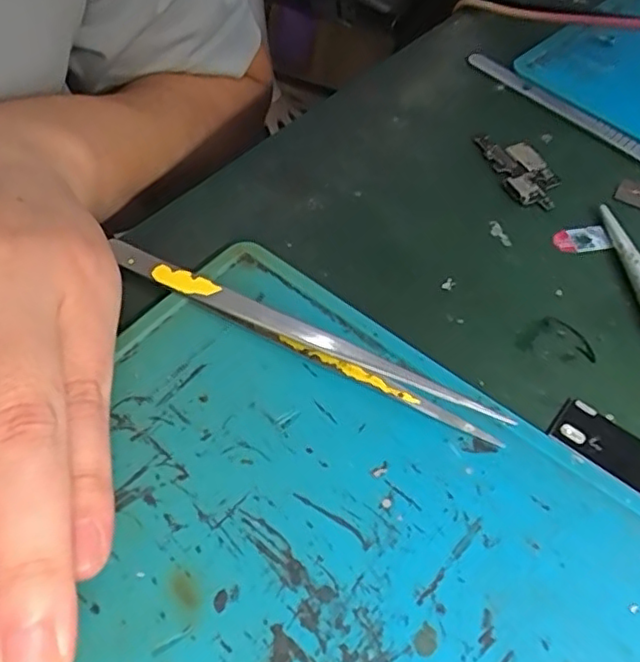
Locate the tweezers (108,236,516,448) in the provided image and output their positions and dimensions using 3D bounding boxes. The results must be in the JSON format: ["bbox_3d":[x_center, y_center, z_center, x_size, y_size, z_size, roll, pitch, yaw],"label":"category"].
[{"bbox_3d":[-0.008,0.001,0.181,0.128,0.008,0.009,24,56,15],"label":"tweezers"}]

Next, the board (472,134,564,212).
[{"bbox_3d":[0.076,-0.062,0.230,0.020,0.004,0.041,-10,56,-9],"label":"board"}]

